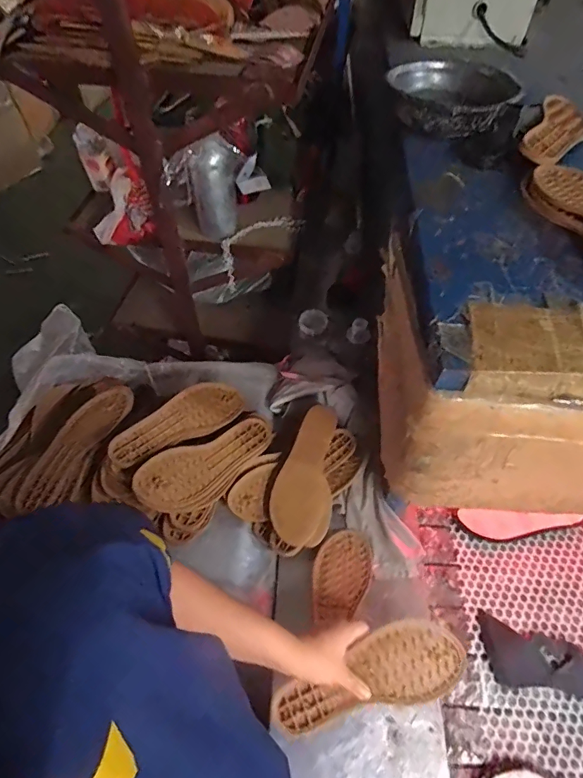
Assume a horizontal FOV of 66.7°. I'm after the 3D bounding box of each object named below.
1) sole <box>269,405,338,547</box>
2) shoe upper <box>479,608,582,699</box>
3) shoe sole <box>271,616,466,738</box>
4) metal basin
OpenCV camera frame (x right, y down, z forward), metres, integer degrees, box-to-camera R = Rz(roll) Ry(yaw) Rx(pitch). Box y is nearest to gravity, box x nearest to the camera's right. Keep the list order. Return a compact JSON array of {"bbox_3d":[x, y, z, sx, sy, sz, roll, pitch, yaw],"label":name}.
[{"bbox_3d":[0.034,0.142,0.754,0.096,0.016,0.231,20,69,19],"label":"sole"},{"bbox_3d":[0.396,0.421,0.673,0.207,0.006,0.087,14,55,11],"label":"shoe upper"},{"bbox_3d":[0.095,0.358,0.547,0.239,0.024,0.086,-20,56,-6],"label":"shoe sole"},{"bbox_3d":[0.274,-0.495,0.767,0.196,0.061,0.196,0,54,0],"label":"metal basin"}]

